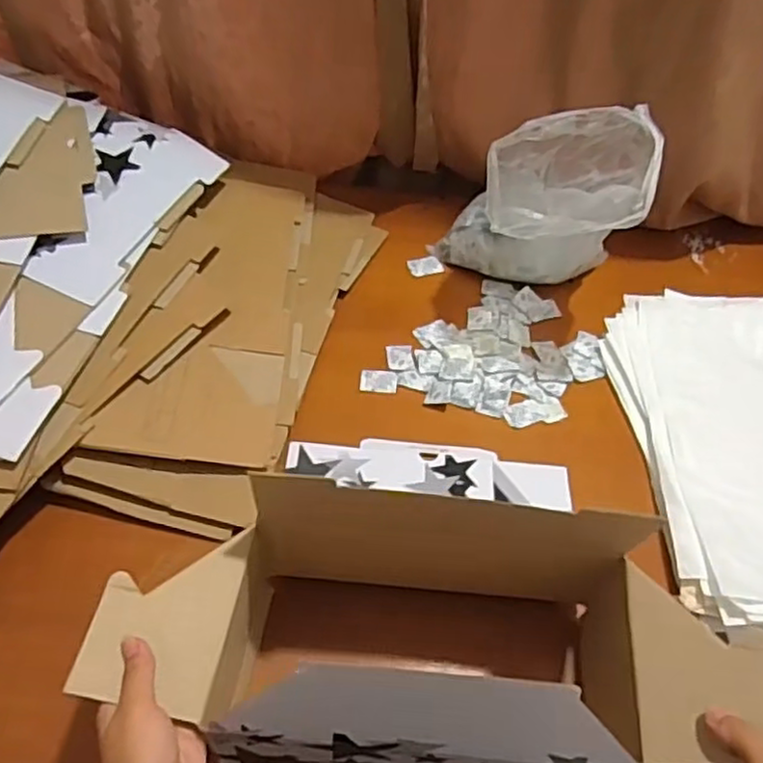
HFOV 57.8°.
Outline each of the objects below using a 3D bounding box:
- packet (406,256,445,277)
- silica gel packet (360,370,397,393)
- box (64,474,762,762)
[{"bbox_3d":[0.056,-0.146,0.872,0.043,0.007,0.031,-9,53,-13],"label":"packet"},{"bbox_3d":[-0.003,0.000,0.751,0.040,0.005,0.028,4,52,-3],"label":"silica gel packet"},{"bbox_3d":[0.024,0.171,0.511,0.413,0.166,0.211,7,52,0],"label":"box"}]

